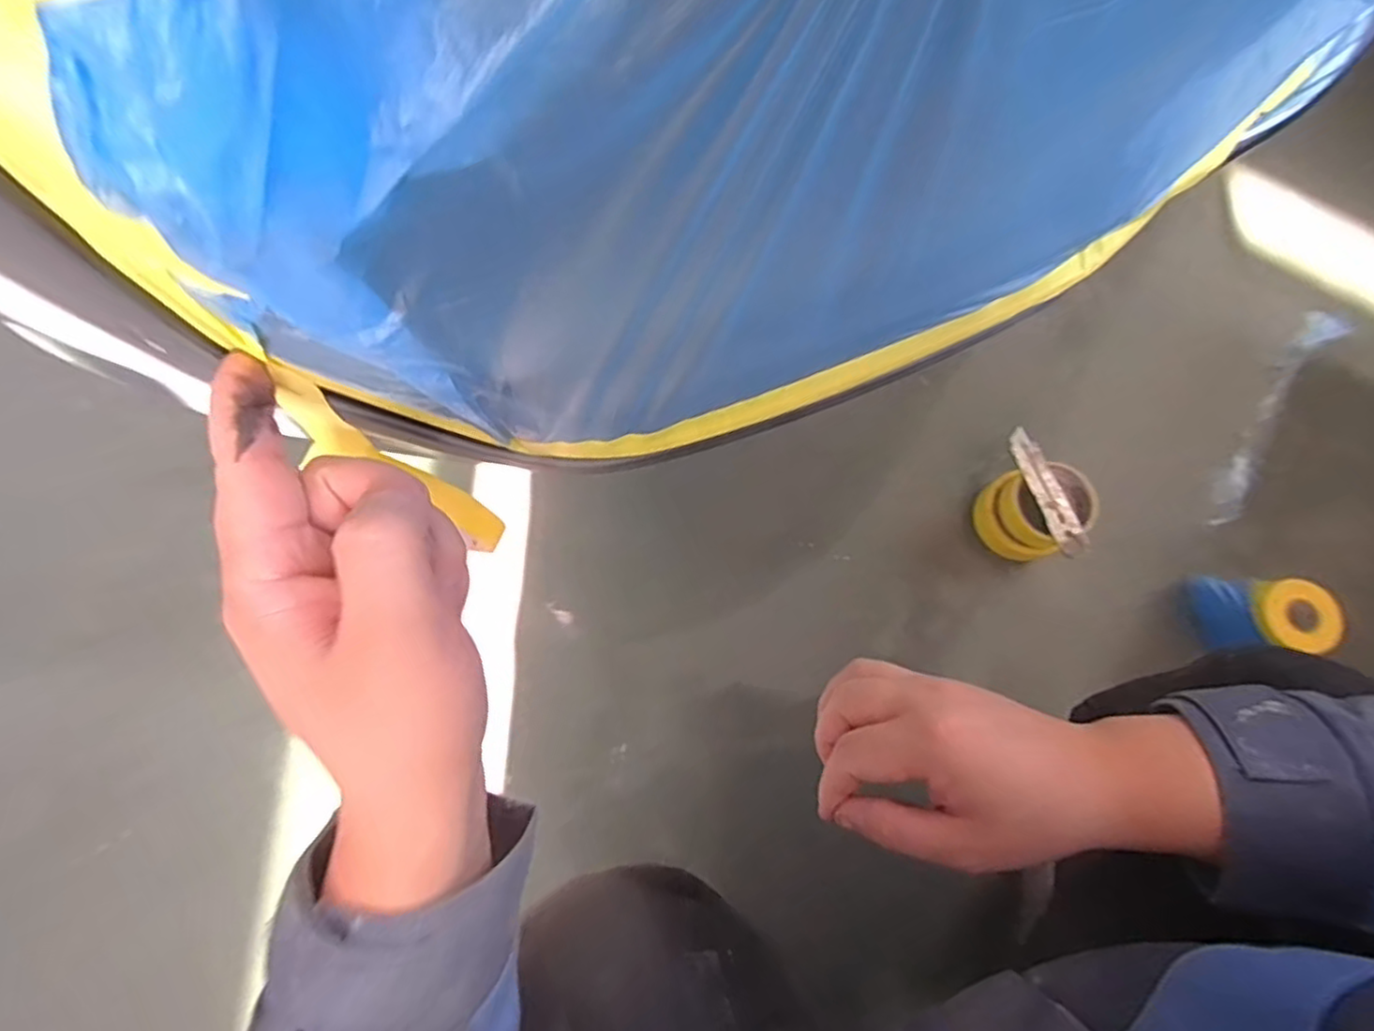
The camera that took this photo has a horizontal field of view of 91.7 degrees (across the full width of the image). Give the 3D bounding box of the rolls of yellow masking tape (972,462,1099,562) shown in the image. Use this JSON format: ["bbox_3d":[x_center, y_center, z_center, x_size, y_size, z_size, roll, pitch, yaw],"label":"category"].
[{"bbox_3d":[0.365,-0.005,0.718,0.101,0.073,0.090,-33,79,-9],"label":"rolls of yellow masking tape"}]

